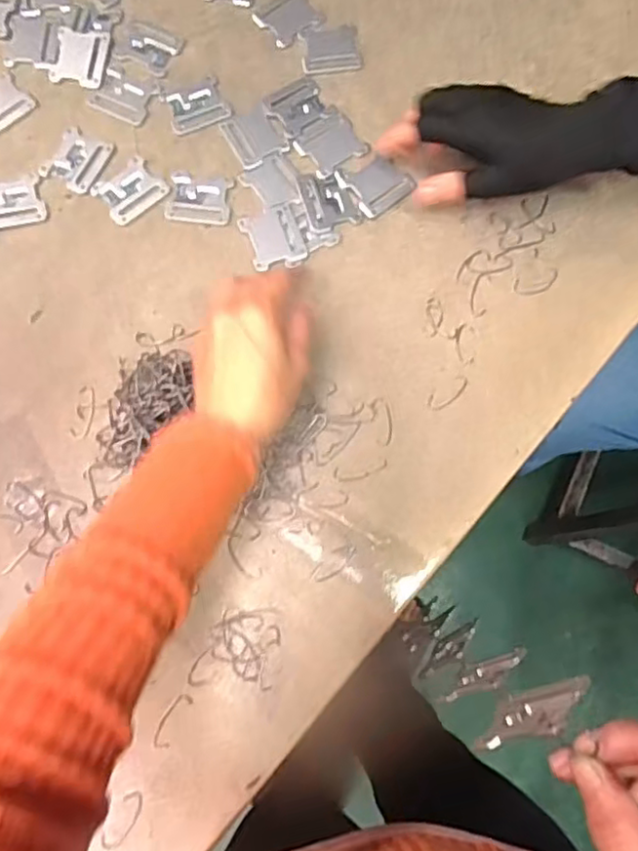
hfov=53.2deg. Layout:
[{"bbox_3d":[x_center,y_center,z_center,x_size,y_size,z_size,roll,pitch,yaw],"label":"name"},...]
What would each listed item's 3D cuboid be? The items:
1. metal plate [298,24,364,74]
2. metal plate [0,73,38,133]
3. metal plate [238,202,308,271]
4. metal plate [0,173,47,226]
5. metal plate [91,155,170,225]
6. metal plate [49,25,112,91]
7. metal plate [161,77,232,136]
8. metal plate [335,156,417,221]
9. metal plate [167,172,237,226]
[{"bbox_3d":[0.010,-0.322,0.543,0.050,0.004,0.047,-7,76,-2],"label":"metal plate"},{"bbox_3d":[-0.261,-0.263,0.520,0.050,0.004,0.043,-39,79,-9],"label":"metal plate"},{"bbox_3d":[-0.035,-0.147,0.501,0.043,0.004,0.051,-19,77,-5],"label":"metal plate"},{"bbox_3d":[-0.244,-0.178,0.503,0.049,0.004,0.039,-13,77,-3],"label":"metal plate"},{"bbox_3d":[-0.151,-0.189,0.510,0.051,0.004,0.044,-40,80,-9],"label":"metal plate"},{"bbox_3d":[-0.199,-0.308,0.532,0.044,0.004,0.053,6,76,1],"label":"metal plate"},{"bbox_3d":[-0.101,-0.265,0.528,0.048,0.004,0.042,-21,77,-5],"label":"metal plate"},{"bbox_3d":[0.047,-0.196,0.513,0.049,0.004,0.046,-33,79,-8],"label":"metal plate"},{"bbox_3d":[-0.095,-0.181,0.510,0.050,0.004,0.041,7,76,1],"label":"metal plate"}]

